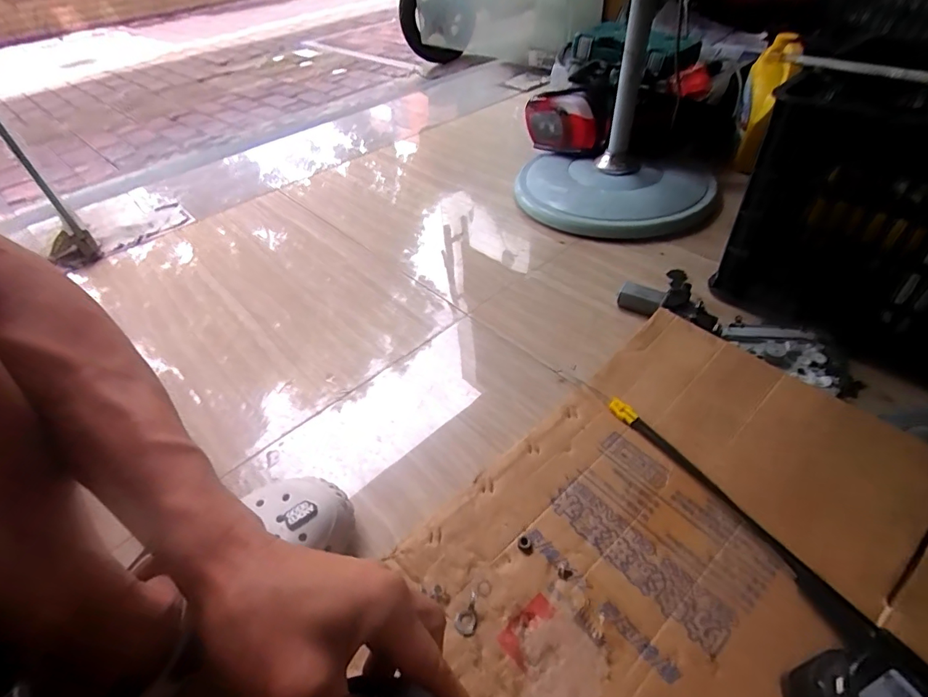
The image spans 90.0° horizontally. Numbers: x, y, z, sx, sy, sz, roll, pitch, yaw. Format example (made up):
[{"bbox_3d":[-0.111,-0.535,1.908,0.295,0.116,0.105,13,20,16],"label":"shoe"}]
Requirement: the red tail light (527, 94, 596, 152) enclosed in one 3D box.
[{"bbox_3d":[0.199,-0.487,1.001,0.057,0.114,0.246,-17,31,-13],"label":"red tail light"}]

